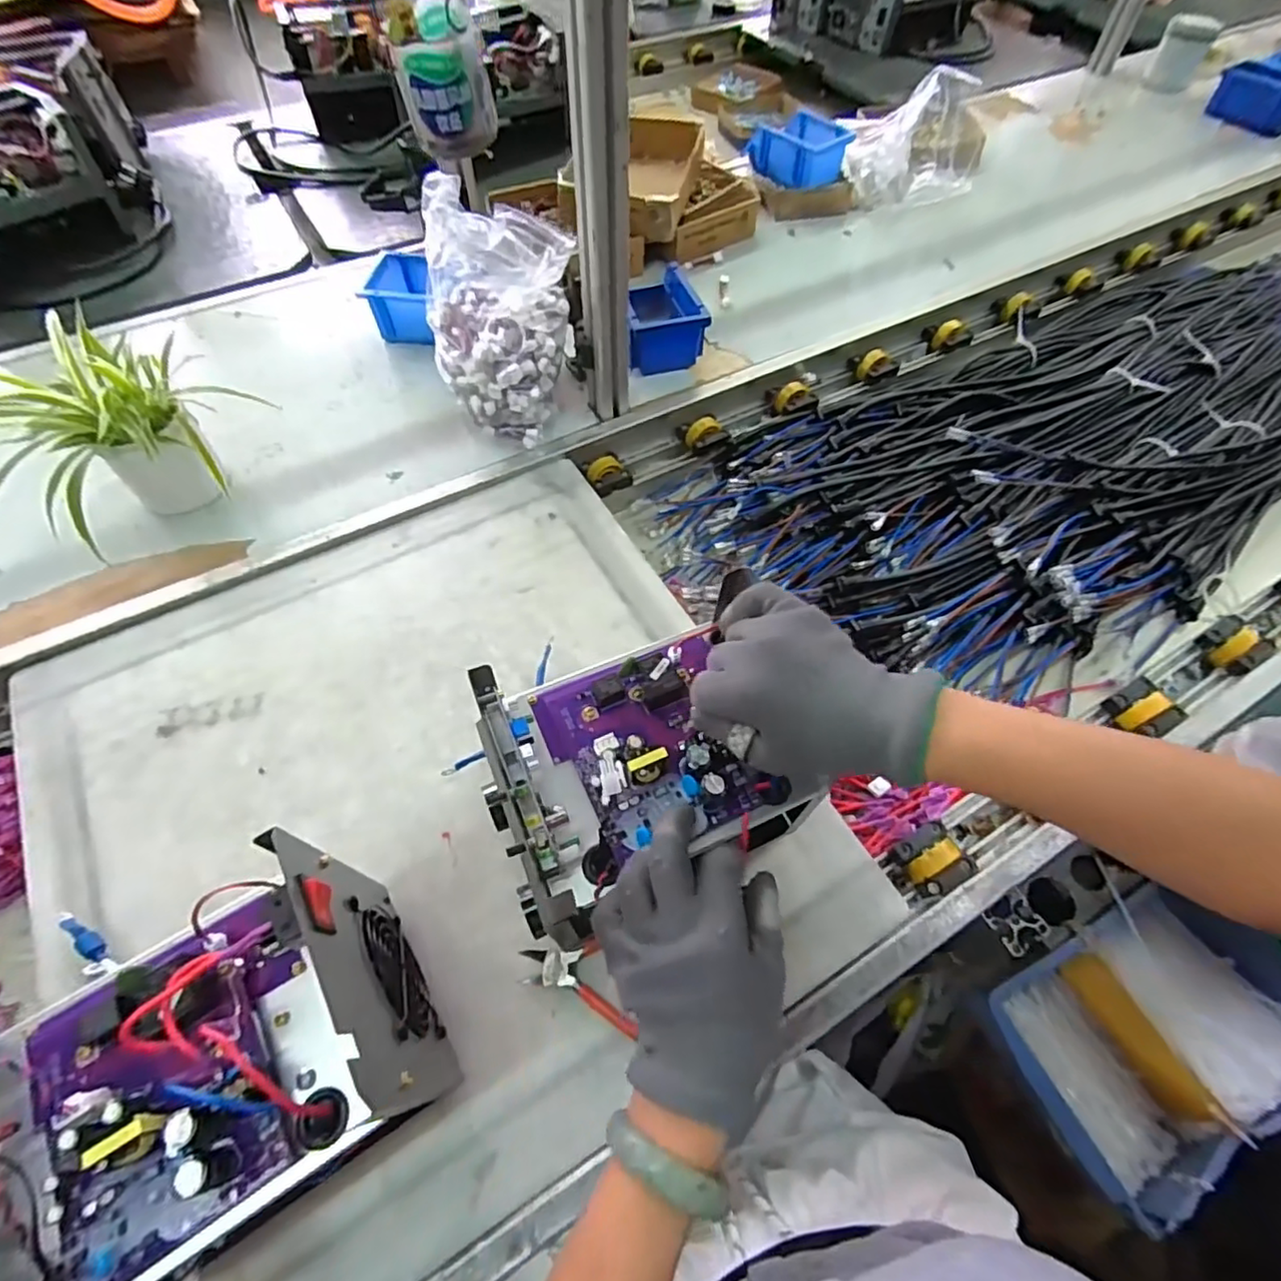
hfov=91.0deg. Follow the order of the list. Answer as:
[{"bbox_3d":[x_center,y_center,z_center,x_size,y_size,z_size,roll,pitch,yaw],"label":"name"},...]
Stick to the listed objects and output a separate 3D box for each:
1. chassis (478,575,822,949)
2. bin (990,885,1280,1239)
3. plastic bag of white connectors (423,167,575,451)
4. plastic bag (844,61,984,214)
[{"bbox_3d":[0.003,0.069,0.404,0.205,0.062,0.162,-23,66,-13],"label":"chassis"},{"bbox_3d":[0.408,0.321,0.516,0.229,0.069,0.167,-25,62,-15],"label":"bin"},{"bbox_3d":[-0.169,-0.354,0.719,0.159,0.213,0.139,23,62,13],"label":"plastic bag of white connectors"},{"bbox_3d":[0.450,-0.829,1.033,0.199,0.166,0.165,-12,60,-8],"label":"plastic bag"}]

